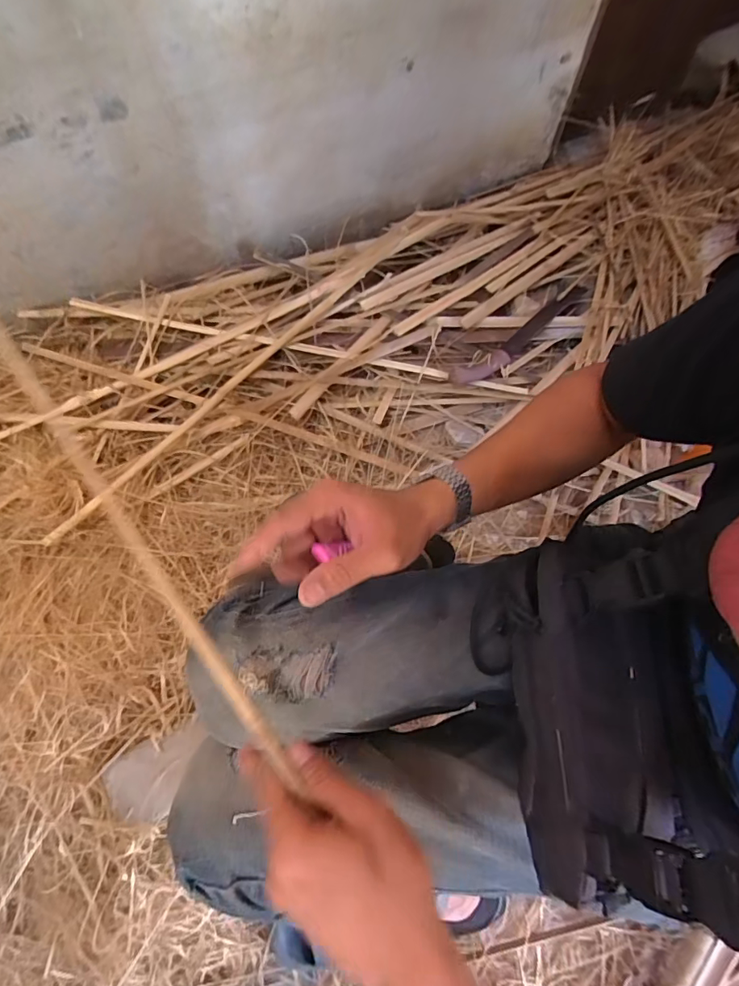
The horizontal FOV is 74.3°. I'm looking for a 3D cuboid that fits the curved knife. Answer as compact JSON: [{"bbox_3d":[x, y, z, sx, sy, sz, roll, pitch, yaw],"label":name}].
[{"bbox_3d":[0.315,-0.321,0.983,0.394,0.044,0.051,-39,74,-15],"label":"curved knife"}]

